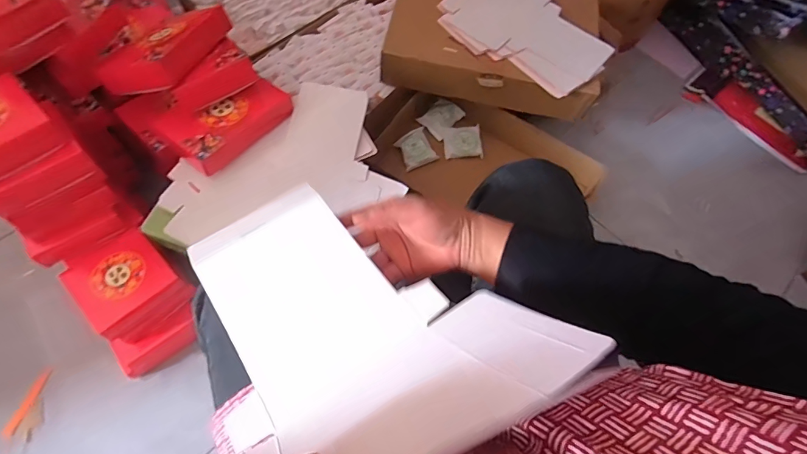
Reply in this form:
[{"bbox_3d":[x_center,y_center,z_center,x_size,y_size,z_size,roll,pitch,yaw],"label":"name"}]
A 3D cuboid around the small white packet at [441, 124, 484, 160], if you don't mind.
[{"bbox_3d":[0.142,-0.205,1.011,0.090,0.014,0.086,-1,65,-6],"label":"small white packet"}]

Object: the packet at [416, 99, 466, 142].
[{"bbox_3d":[0.092,-0.271,1.040,0.080,0.018,0.096,40,83,10],"label":"packet"}]

